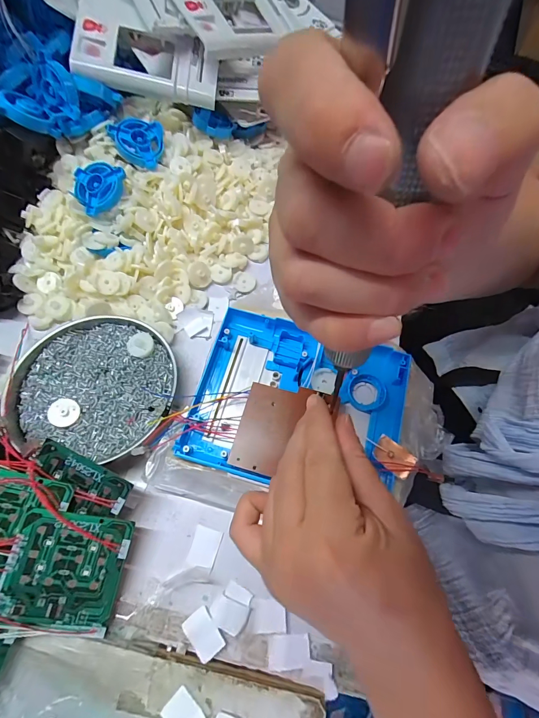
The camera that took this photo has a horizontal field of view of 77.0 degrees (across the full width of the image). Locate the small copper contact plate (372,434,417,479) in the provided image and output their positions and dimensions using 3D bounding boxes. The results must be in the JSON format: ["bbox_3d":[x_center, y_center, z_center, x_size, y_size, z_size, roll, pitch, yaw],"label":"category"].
[{"bbox_3d":[0.093,0.073,0.251,0.030,0.004,0.021,35,70,11],"label":"small copper contact plate"}]

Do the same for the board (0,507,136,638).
[{"bbox_3d":[-0.140,0.145,0.233,0.071,0.004,0.070,17,74,-14],"label":"board"}]

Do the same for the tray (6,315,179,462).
[{"bbox_3d":[-0.151,0.019,0.295,0.129,0.031,0.121,1,68,-2],"label":"tray"}]

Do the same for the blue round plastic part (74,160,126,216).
[{"bbox_3d":[-0.169,-0.175,0.341,0.051,0.011,0.051,0,91,1],"label":"blue round plastic part"}]

